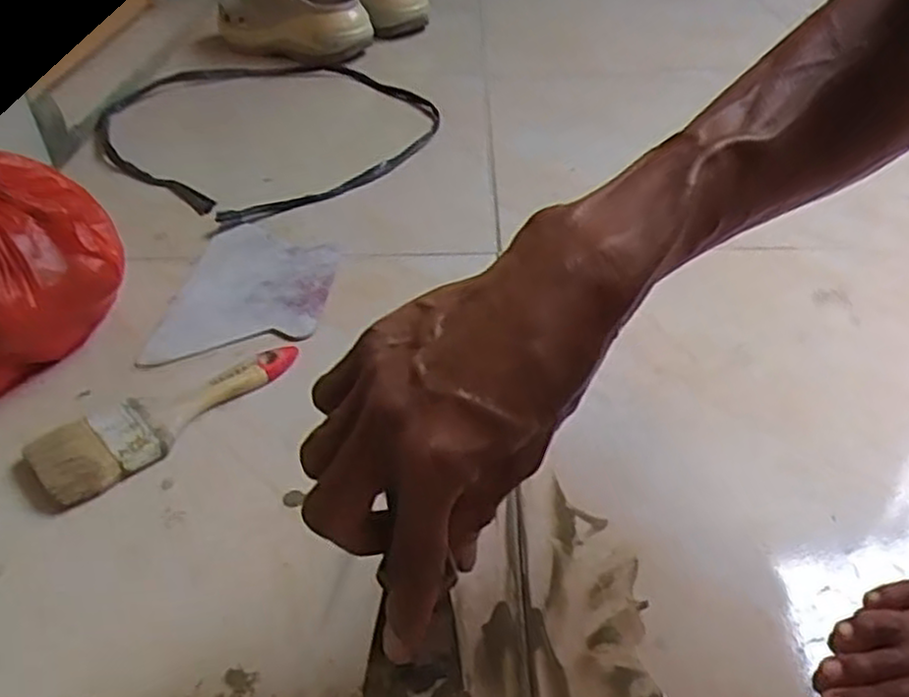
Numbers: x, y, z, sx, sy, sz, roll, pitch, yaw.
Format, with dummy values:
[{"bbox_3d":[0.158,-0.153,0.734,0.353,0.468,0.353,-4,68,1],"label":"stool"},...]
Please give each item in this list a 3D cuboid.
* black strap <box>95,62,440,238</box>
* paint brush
[{"bbox_3d":[-0.217,-0.279,0.938,0.389,0.024,0.411,0,41,0],"label":"black strap"},{"bbox_3d":[-0.195,0.042,0.534,0.185,0.021,0.060,-32,47,-33],"label":"paint brush"}]

